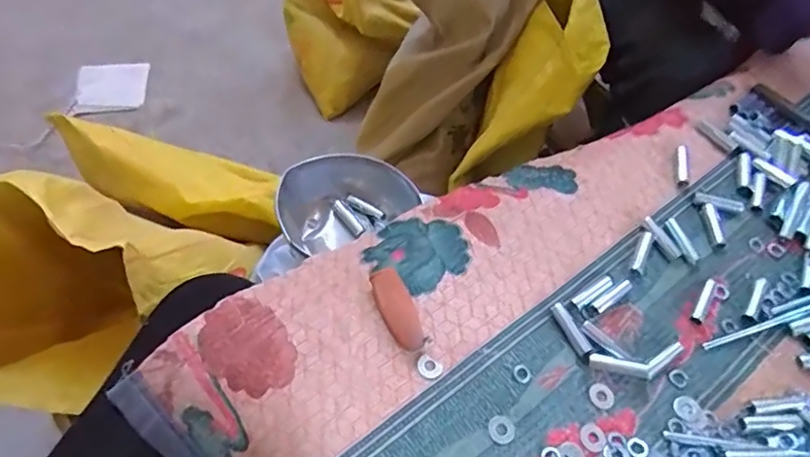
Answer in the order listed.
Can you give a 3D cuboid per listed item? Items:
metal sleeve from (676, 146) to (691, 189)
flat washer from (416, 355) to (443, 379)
[{"bbox_3d":[0.271,-0.062,0.533,0.013,0.009,0.049,12,56,4],"label":"metal sleeve"},{"bbox_3d":[0.018,0.103,0.407,0.019,0.004,0.015,29,59,14],"label":"flat washer"}]

